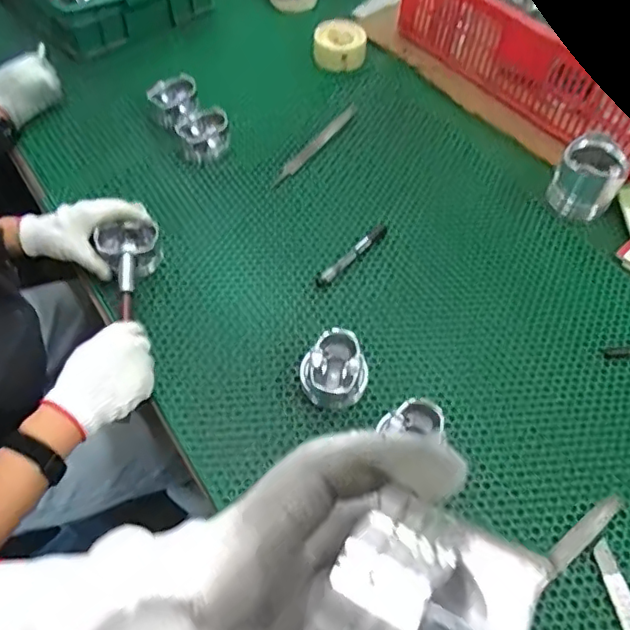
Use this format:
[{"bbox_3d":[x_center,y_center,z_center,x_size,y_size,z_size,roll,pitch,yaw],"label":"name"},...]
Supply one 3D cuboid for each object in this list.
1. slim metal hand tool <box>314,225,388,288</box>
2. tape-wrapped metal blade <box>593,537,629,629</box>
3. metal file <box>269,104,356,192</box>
[{"bbox_3d":[0.055,-0.087,0.806,0.020,0.012,0.146,38,62,20],"label":"slim metal hand tool"},{"bbox_3d":[0.308,0.286,0.572,0.020,0.010,0.112,-5,57,-7],"label":"tape-wrapped metal blade"},{"bbox_3d":[0.003,-0.283,0.941,0.020,0.007,0.234,32,60,17],"label":"metal file"}]

